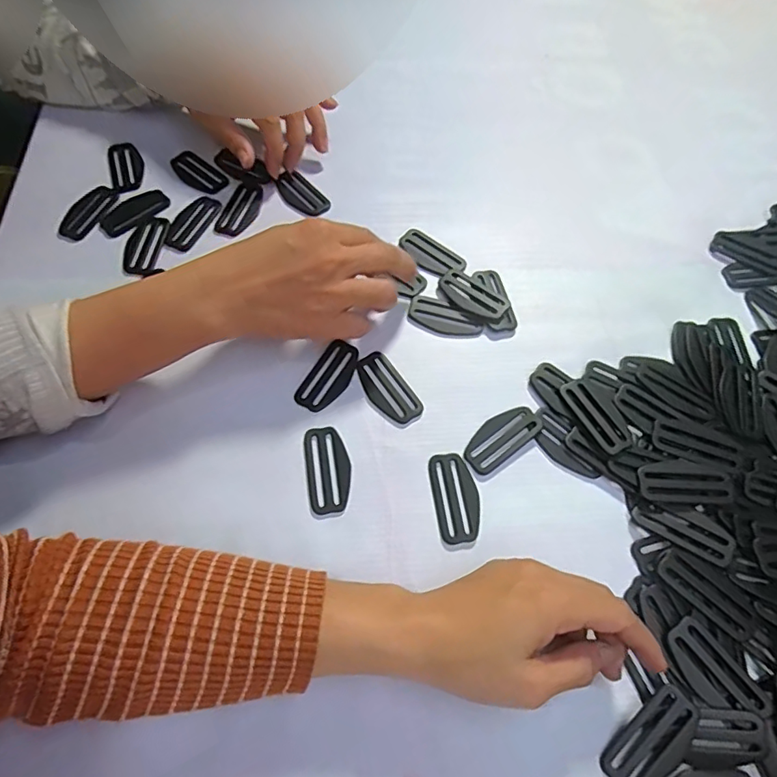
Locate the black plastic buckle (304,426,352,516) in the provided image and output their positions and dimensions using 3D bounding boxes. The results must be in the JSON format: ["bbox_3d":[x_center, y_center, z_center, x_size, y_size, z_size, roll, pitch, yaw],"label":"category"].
[{"bbox_3d":[-0.041,0.054,0.344,0.029,0.004,0.060,-8,63,-5],"label":"black plastic buckle"}]

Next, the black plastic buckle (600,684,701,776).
[{"bbox_3d":[0.144,0.193,0.277,0.060,0.004,0.029,-45,71,-6],"label":"black plastic buckle"}]

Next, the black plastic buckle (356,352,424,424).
[{"bbox_3d":[0.000,0.000,0.373,0.030,0.004,0.058,-32,68,-16],"label":"black plastic buckle"}]

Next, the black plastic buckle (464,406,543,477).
[{"bbox_3d":[0.079,0.034,0.356,0.059,0.004,0.028,-34,69,-17],"label":"black plastic buckle"}]

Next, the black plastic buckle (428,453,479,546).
[{"bbox_3d":[0.045,0.072,0.339,0.029,0.004,0.058,-7,63,-5],"label":"black plastic buckle"}]

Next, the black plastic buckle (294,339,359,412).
[{"bbox_3d":[-0.044,-0.009,0.374,0.029,0.004,0.057,24,65,10],"label":"black plastic buckle"}]

